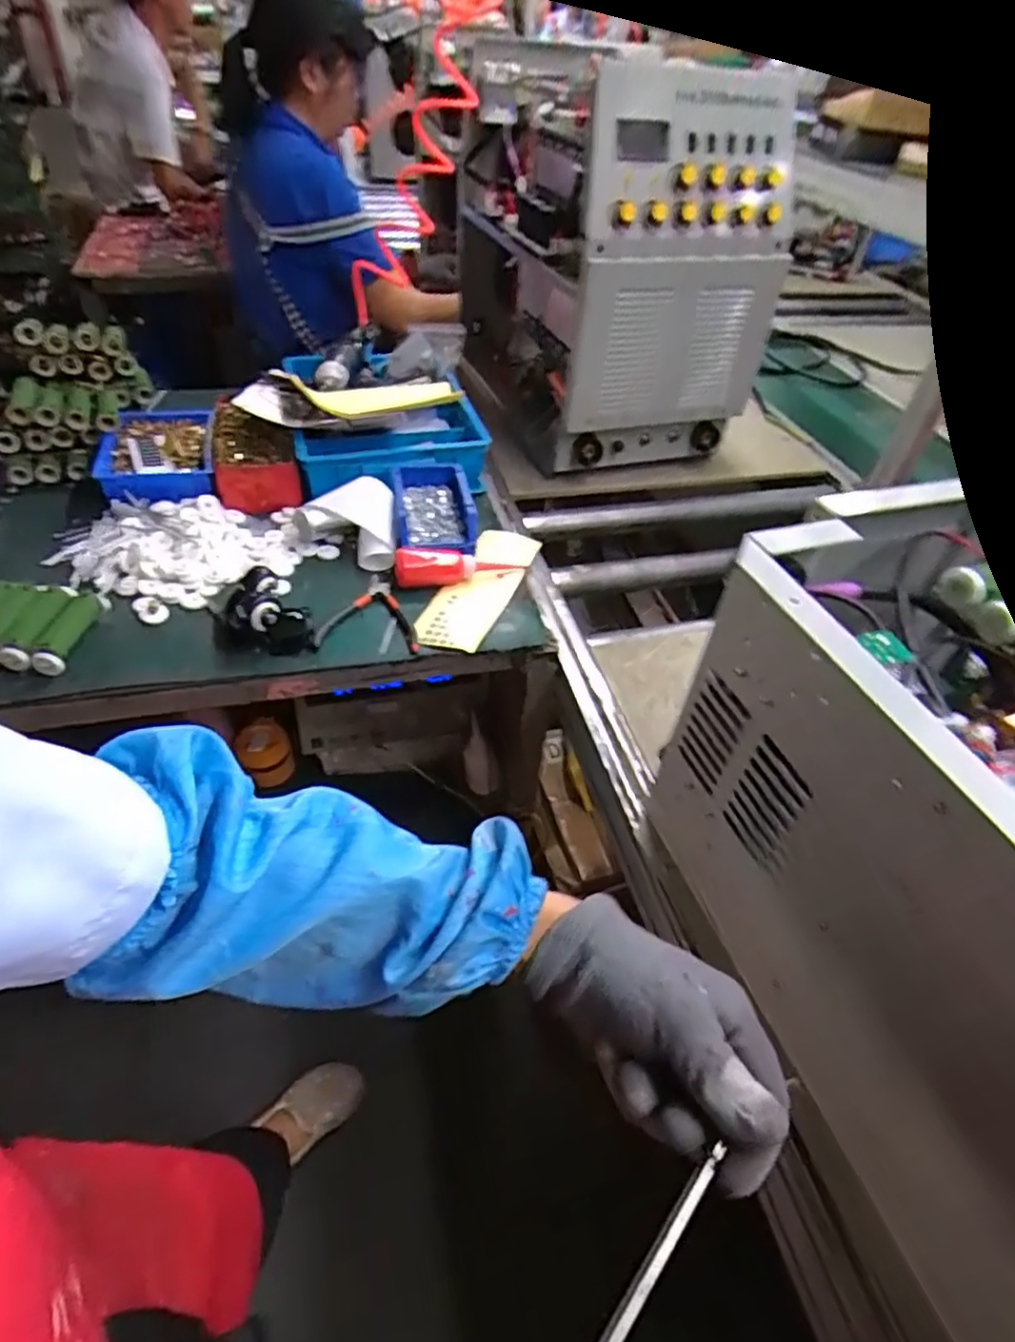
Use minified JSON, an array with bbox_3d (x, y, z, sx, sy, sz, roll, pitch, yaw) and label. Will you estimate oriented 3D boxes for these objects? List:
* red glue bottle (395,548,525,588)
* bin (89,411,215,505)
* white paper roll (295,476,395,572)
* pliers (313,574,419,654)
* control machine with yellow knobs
[{"bbox_3d":[-0.062,-0.140,0.872,0.170,0.037,0.045,-9,46,-14],"label":"red glue bottle"},{"bbox_3d":[-0.499,-0.309,0.963,0.147,0.051,0.215,-9,46,-15],"label":"bin"},{"bbox_3d":[-0.195,-0.209,0.907,0.145,0.063,0.124,23,47,17],"label":"white paper roll"},{"bbox_3d":[-0.164,-0.073,0.809,0.113,0.009,0.143,1,45,-5],"label":"pliers"},{"bbox_3d":[0.152,-0.710,1.162,0.361,0.482,0.636,-6,46,-12],"label":"control machine with yellow knobs"}]

